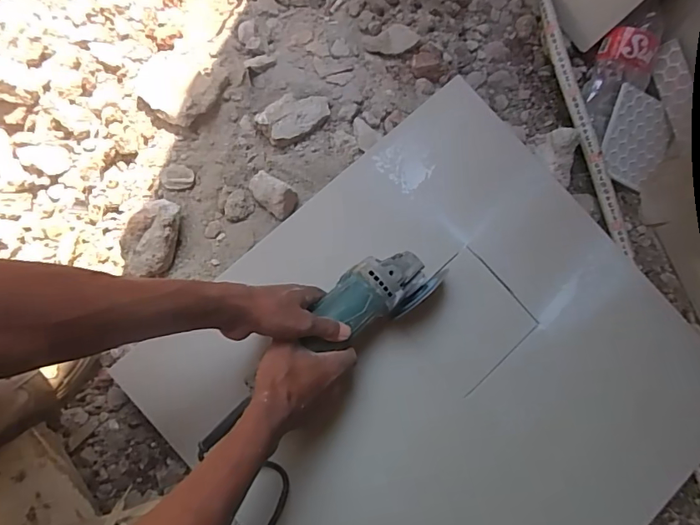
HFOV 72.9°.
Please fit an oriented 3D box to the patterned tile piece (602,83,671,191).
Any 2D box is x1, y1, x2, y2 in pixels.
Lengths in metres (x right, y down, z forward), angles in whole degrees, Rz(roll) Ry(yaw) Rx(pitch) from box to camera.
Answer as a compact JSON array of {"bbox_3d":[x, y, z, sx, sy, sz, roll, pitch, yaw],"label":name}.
[{"bbox_3d":[0.412,-0.175,0.682,0.106,0.005,0.124,19,93,-20],"label":"patterned tile piece"}]

